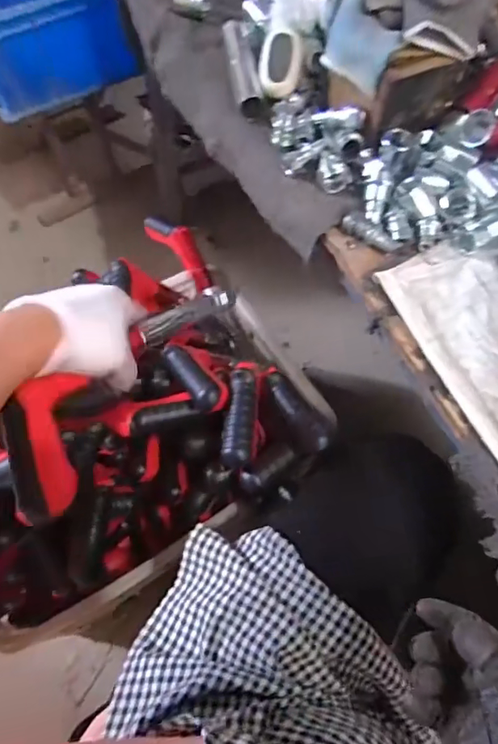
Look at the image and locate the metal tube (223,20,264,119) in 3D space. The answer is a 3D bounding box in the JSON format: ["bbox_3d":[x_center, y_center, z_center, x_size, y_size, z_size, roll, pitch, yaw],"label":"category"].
[{"bbox_3d":[-0.007,-0.332,0.539,0.027,0.021,0.138,-7,67,-5],"label":"metal tube"}]

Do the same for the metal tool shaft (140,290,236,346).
[{"bbox_3d":[-0.059,-0.063,0.505,0.022,0.024,0.137,40,40,14],"label":"metal tool shaft"}]

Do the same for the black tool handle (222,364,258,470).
[{"bbox_3d":[-0.007,0.045,0.537,0.034,0.028,0.112,6,66,0],"label":"black tool handle"}]

